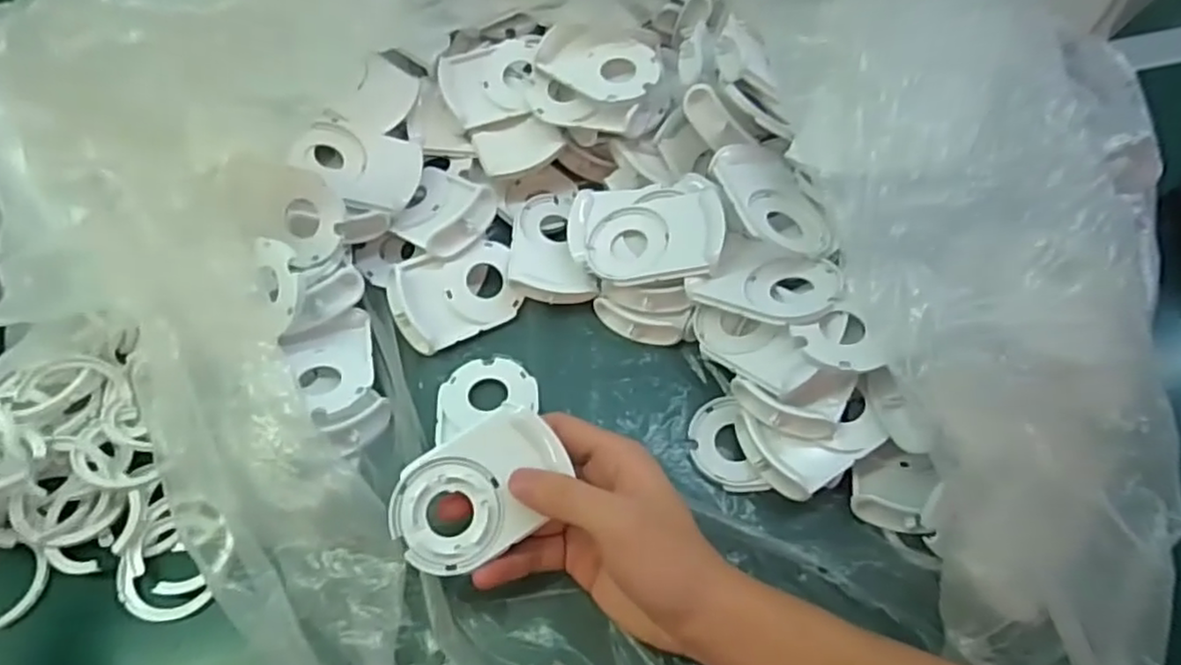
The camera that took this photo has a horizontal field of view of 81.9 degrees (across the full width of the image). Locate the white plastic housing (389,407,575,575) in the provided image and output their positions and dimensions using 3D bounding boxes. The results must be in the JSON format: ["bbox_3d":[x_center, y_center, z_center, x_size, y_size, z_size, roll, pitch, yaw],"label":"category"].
[{"bbox_3d":[-0.052,0.074,0.319,0.080,0.016,0.055,-30,89,-12],"label":"white plastic housing"}]

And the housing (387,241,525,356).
[{"bbox_3d":[-0.083,-0.024,0.425,0.077,0.014,0.056,-22,85,-22],"label":"housing"}]

